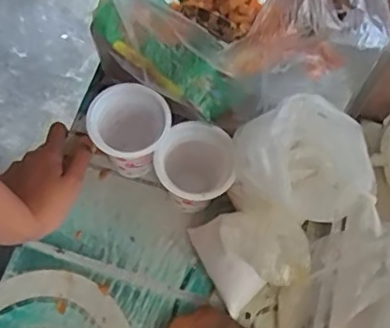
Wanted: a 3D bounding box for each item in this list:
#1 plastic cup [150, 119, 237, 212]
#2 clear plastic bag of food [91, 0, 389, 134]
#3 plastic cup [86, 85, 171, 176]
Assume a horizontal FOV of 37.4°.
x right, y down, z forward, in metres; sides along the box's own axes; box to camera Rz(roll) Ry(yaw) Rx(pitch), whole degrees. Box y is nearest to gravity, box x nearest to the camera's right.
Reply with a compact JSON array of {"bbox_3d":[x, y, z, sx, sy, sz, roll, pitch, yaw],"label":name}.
[{"bbox_3d":[0.003,0.008,0.523,0.069,0.084,0.056,12,66,2],"label":"plastic cup"},{"bbox_3d":[0.037,-0.136,0.472,0.230,0.150,0.157,22,67,6],"label":"clear plastic bag of food"},{"bbox_3d":[-0.057,-0.025,0.530,0.069,0.086,0.066,1,66,-3],"label":"plastic cup"}]

